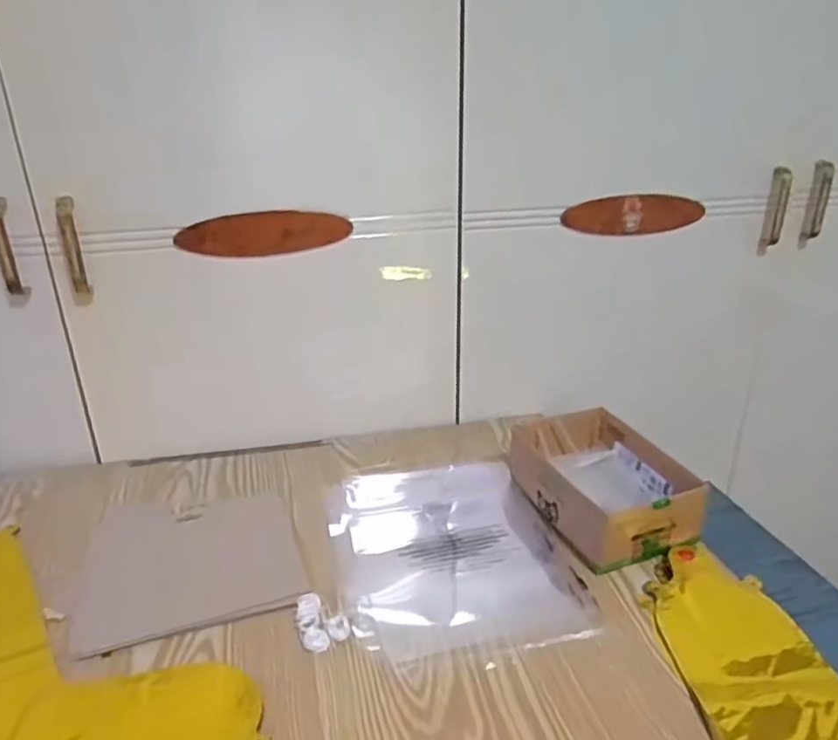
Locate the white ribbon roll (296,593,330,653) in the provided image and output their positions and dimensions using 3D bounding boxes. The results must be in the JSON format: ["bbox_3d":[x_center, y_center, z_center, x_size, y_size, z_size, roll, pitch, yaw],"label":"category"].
[{"bbox_3d":[-0.092,0.216,0.553,0.023,0.009,0.057,-8,25,-17],"label":"white ribbon roll"}]

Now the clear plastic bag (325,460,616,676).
[{"bbox_3d":[0.031,0.175,0.639,0.215,0.011,0.264,-7,25,-14],"label":"clear plastic bag"}]

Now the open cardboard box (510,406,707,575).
[{"bbox_3d":[0.192,0.119,0.681,0.135,0.069,0.179,-7,25,-15],"label":"open cardboard box"}]

